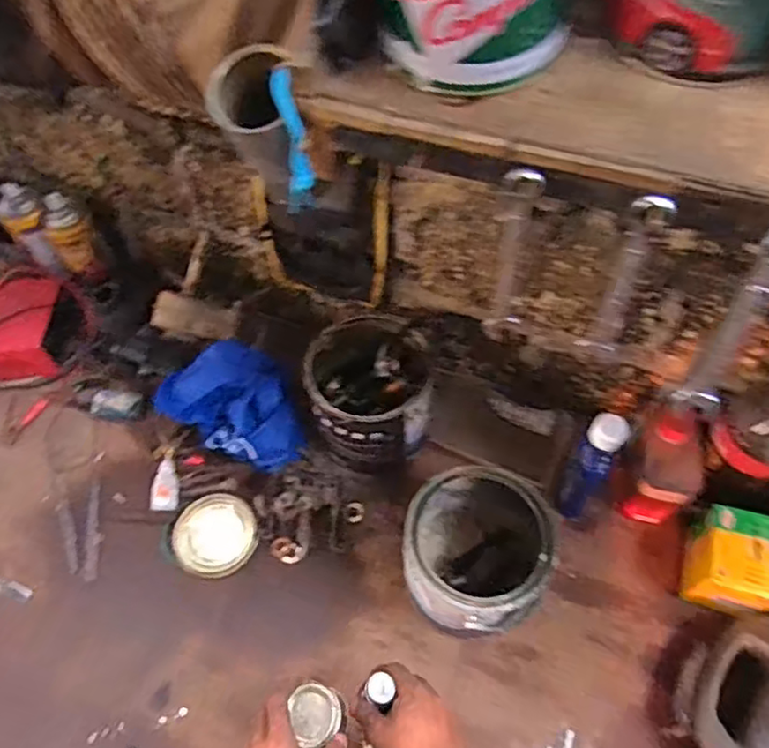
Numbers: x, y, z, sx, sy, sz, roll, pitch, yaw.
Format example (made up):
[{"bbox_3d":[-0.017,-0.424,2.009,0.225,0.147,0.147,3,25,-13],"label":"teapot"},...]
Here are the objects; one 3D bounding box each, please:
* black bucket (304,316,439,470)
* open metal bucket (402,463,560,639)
[{"bbox_3d":[-0.018,0.030,0.836,0.155,0.143,0.179,9,57,6],"label":"black bucket"},{"bbox_3d":[0.095,0.203,0.728,0.142,0.161,0.165,-18,59,-11],"label":"open metal bucket"}]

